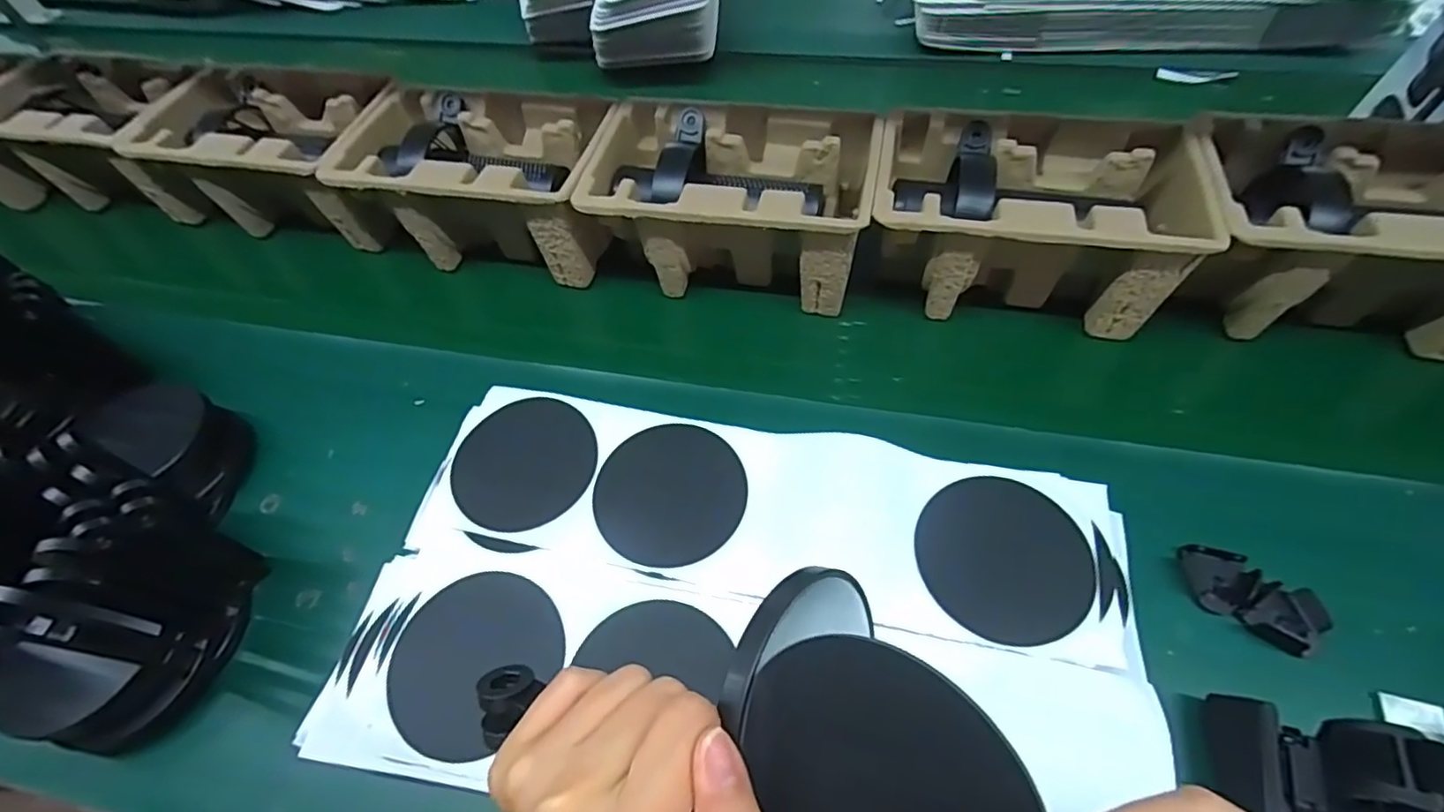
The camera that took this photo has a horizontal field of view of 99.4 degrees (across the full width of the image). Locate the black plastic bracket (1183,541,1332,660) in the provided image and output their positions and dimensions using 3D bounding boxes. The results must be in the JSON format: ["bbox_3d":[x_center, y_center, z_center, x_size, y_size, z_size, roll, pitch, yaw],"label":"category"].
[{"bbox_3d":[0.311,0.111,0.362,0.072,0.018,0.042,30,64,21],"label":"black plastic bracket"}]

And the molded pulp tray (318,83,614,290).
[{"bbox_3d":[-0.214,-0.202,0.560,0.228,0.102,0.140,9,58,10],"label":"molded pulp tray"}]

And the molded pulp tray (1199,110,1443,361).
[{"bbox_3d":[0.463,-0.126,0.453,0.235,0.098,0.141,7,58,9],"label":"molded pulp tray"}]

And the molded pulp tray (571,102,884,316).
[{"bbox_3d":[0.010,-0.170,0.519,0.220,0.098,0.138,9,58,10],"label":"molded pulp tray"}]

